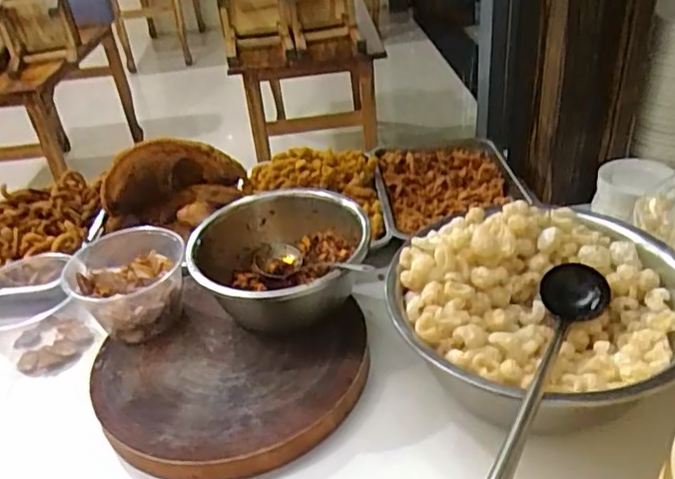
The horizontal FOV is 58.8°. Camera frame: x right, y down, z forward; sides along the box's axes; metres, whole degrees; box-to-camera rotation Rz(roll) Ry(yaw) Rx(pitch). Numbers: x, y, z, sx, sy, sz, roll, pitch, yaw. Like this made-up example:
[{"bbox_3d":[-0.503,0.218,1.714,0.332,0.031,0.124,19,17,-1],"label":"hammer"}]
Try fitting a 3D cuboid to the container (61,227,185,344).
[{"bbox_3d":[-0.303,0.069,0.876,0.154,0.101,0.167,-7,34,0],"label":"container"}]

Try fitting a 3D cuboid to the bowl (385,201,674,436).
[{"bbox_3d":[0.251,0.101,0.756,0.319,0.146,0.339,-5,34,3],"label":"bowl"}]

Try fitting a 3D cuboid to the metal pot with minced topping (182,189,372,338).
[{"bbox_3d":[-0.076,0.035,0.868,0.240,0.116,0.247,-5,34,3],"label":"metal pot with minced topping"}]

